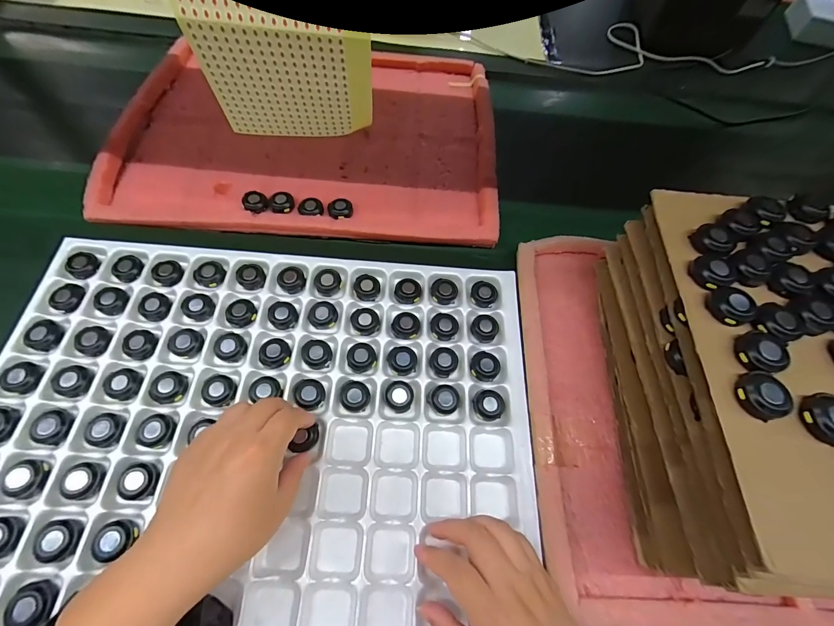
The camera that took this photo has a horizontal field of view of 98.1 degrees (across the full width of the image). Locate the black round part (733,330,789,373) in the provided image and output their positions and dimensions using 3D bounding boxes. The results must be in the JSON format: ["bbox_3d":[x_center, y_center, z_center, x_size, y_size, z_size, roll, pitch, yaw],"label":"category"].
[{"bbox_3d":[0.244,0.027,0.255,0.029,0.014,0.030,2,63,-4],"label":"black round part"}]

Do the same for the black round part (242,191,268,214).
[{"bbox_3d":[-0.202,-0.138,0.453,0.029,0.011,0.030,2,63,-4],"label":"black round part"}]

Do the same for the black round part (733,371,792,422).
[{"bbox_3d":[0.230,0.054,0.241,0.027,0.014,0.029,2,63,-4],"label":"black round part"}]

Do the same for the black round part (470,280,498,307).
[{"bbox_3d":[0.077,-0.022,0.414,0.029,0.012,0.031,2,63,-4],"label":"black round part"}]

